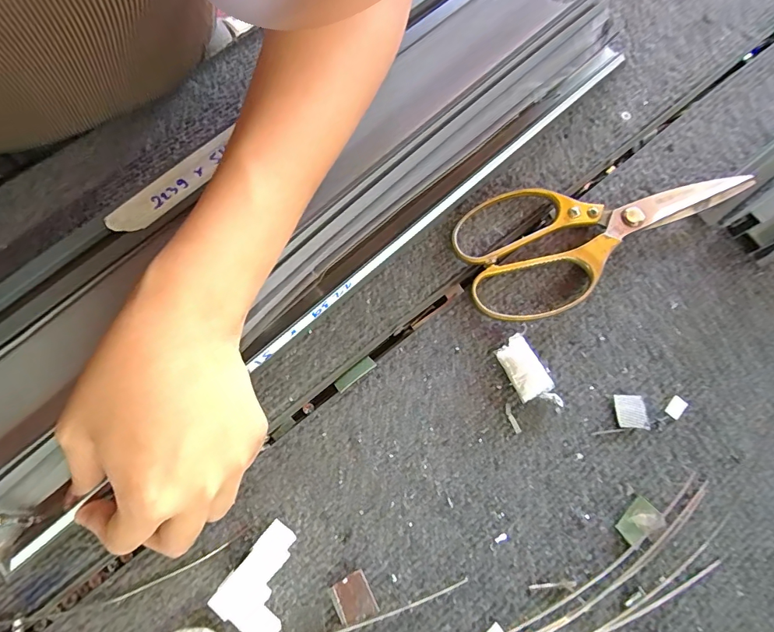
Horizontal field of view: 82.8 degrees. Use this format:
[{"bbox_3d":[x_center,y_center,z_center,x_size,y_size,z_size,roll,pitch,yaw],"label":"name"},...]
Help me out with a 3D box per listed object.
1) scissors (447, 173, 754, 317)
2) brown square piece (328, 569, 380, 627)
[{"bbox_3d":[0.139,-0.053,0.281,0.189,0.014,0.085,-13,75,-4],"label":"scissors"},{"bbox_3d":[-0.018,0.148,0.229,0.020,0.004,0.022,-26,76,-7],"label":"brown square piece"}]

